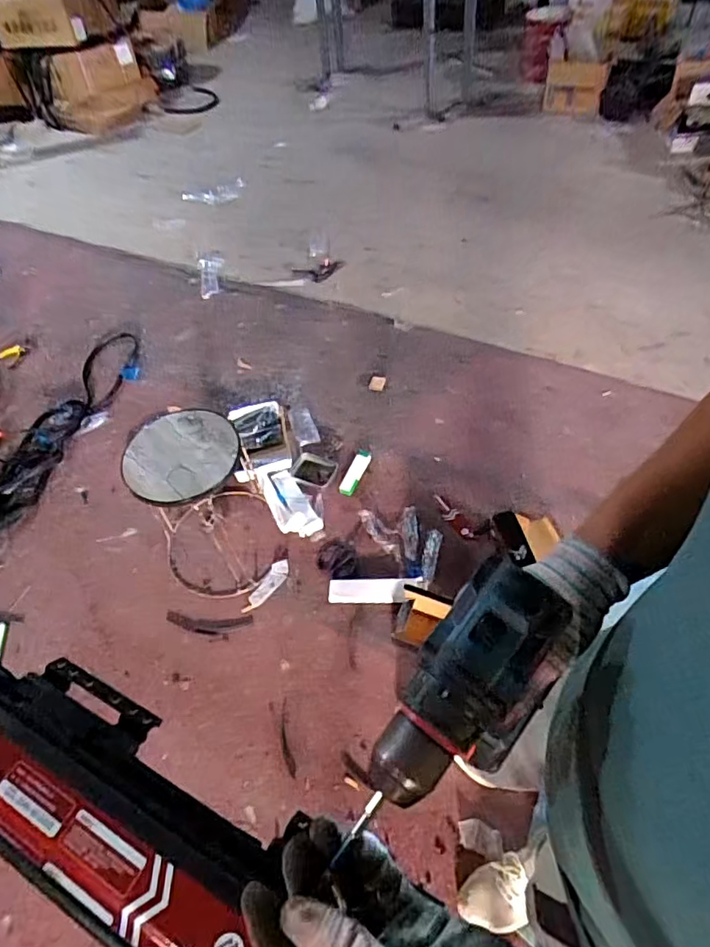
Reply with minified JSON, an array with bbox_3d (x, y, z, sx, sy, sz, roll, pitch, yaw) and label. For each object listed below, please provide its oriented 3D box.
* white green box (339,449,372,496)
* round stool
[{"bbox_3d":[0.004,-0.009,1.846,0.054,0.025,0.193,16,56,17],"label":"white green box"},{"bbox_3d":[-0.428,0.093,1.555,0.325,0.484,0.327,-20,53,-10],"label":"round stool"}]

